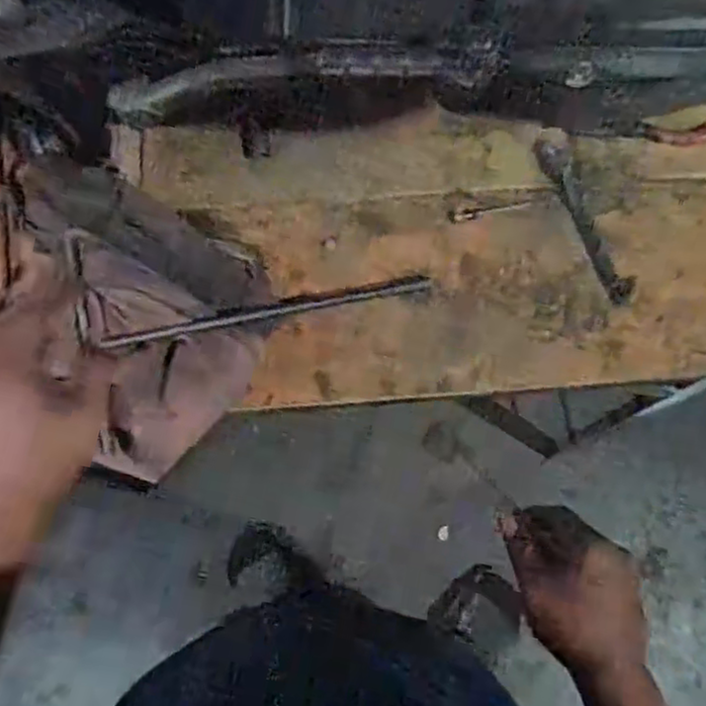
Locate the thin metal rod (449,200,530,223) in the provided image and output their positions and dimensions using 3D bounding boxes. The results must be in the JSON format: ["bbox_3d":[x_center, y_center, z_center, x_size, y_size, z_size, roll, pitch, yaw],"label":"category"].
[{"bbox_3d":[0.125,-0.129,0.645,0.074,0.009,0.011,-7,75,-1],"label":"thin metal rod"}]

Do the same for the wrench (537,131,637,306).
[{"bbox_3d":[0.206,-0.123,0.624,0.027,0.017,0.164,-21,76,-5],"label":"wrench"}]

